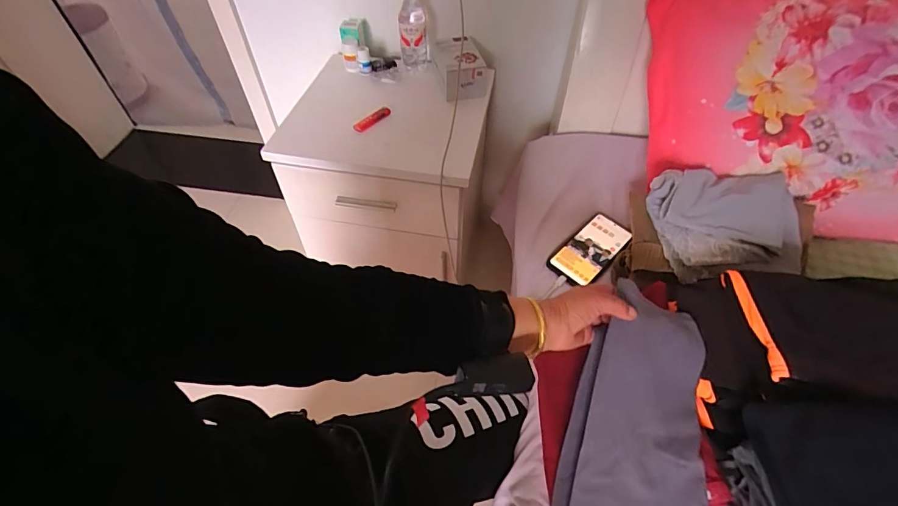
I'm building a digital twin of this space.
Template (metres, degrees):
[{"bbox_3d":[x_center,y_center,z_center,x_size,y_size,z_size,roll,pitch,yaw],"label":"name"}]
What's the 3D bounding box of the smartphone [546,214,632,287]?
[{"bbox_3d":[0.241,-0.007,0.725,0.162,0.016,0.075,-36,60,-25],"label":"smartphone"}]

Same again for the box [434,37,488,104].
[{"bbox_3d":[0.026,-0.376,0.891,0.086,0.071,0.123,-10,52,-8],"label":"box"}]

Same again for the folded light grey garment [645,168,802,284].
[{"bbox_3d":[0.400,-0.050,0.630,0.180,0.087,0.161,2,52,1],"label":"folded light grey garment"}]

